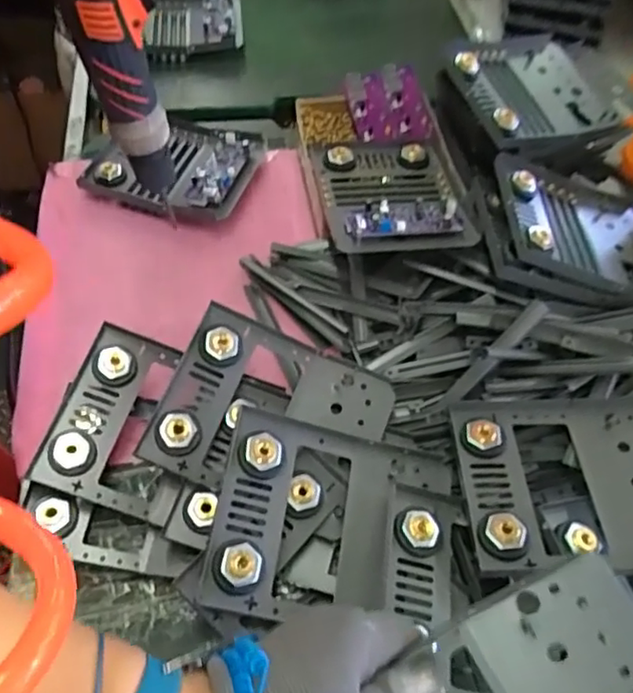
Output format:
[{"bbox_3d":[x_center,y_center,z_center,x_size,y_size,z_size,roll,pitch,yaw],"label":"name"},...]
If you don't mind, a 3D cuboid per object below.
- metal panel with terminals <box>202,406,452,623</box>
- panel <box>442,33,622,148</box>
[{"bbox_3d":[0.016,0.135,0.482,0.176,0.051,0.154,9,56,3],"label":"metal panel with terminals"},{"bbox_3d":[0.247,-0.297,0.724,0.202,0.033,0.150,-17,71,-28],"label":"panel"}]

